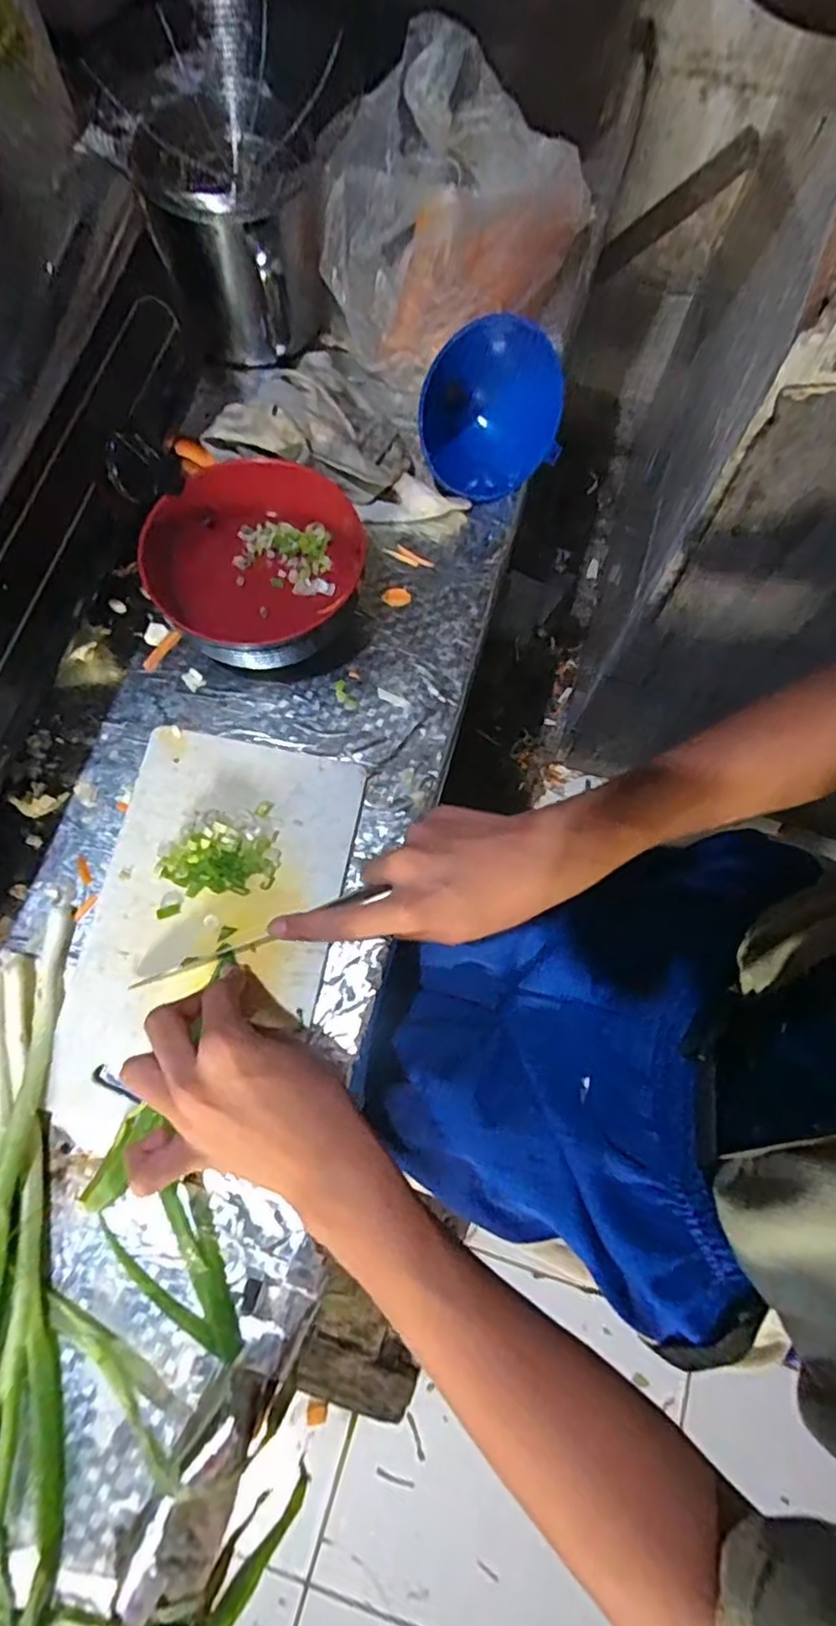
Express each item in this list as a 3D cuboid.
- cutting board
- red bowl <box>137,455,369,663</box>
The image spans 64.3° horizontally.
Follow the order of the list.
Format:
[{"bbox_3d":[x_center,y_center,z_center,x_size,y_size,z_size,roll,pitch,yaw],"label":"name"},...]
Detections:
[{"bbox_3d":[-0.132,0.072,0.413,0.147,0.016,0.250,12,75,3],"label":"cutting board"},{"bbox_3d":[-0.108,-0.175,0.460,0.120,0.062,0.125,0,75,-1],"label":"red bowl"}]

